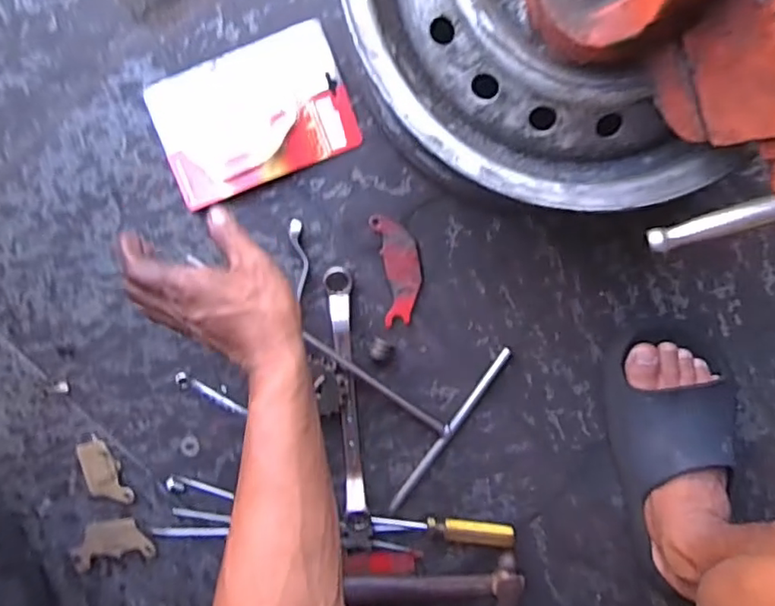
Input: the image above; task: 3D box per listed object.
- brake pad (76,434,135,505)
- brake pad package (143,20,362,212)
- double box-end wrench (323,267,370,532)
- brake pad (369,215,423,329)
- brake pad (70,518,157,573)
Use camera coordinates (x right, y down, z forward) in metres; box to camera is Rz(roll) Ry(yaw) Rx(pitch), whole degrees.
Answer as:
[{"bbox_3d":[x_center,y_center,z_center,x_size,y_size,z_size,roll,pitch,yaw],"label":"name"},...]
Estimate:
[{"bbox_3d":[-0.281,0.168,0.589,0.034,0.008,0.073,-21,94,3],"label":"brake pad"},{"bbox_3d":[-0.123,-0.171,0.545,0.172,0.013,0.120,-22,94,3],"label":"brake pad package"},{"bbox_3d":[-0.037,0.096,0.570,0.022,0.026,0.256,-5,95,1],"label":"double box-end wrench"},{"bbox_3d":[0.012,-0.032,0.572,0.040,0.008,0.104,-9,95,2],"label":"brake pad"},{"bbox_3d":[-0.276,0.240,0.599,0.078,0.008,0.045,-11,95,2],"label":"brake pad"}]

